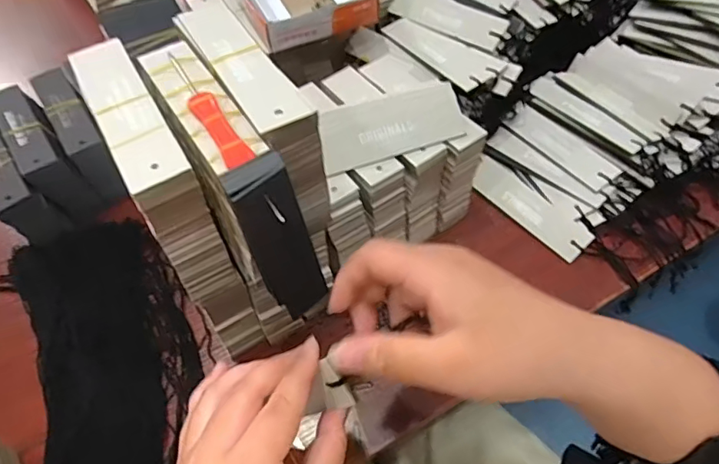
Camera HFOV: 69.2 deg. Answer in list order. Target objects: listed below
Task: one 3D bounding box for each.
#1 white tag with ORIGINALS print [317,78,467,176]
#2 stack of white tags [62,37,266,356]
[{"bbox_3d":[0.025,-0.082,0.403,0.112,0.005,0.046,-17,95,-8],"label":"white tag with ORIGINALS print"},{"bbox_3d":[-0.123,-0.011,0.371,0.033,0.195,0.131,-26,60,-13],"label":"stack of white tags"}]

